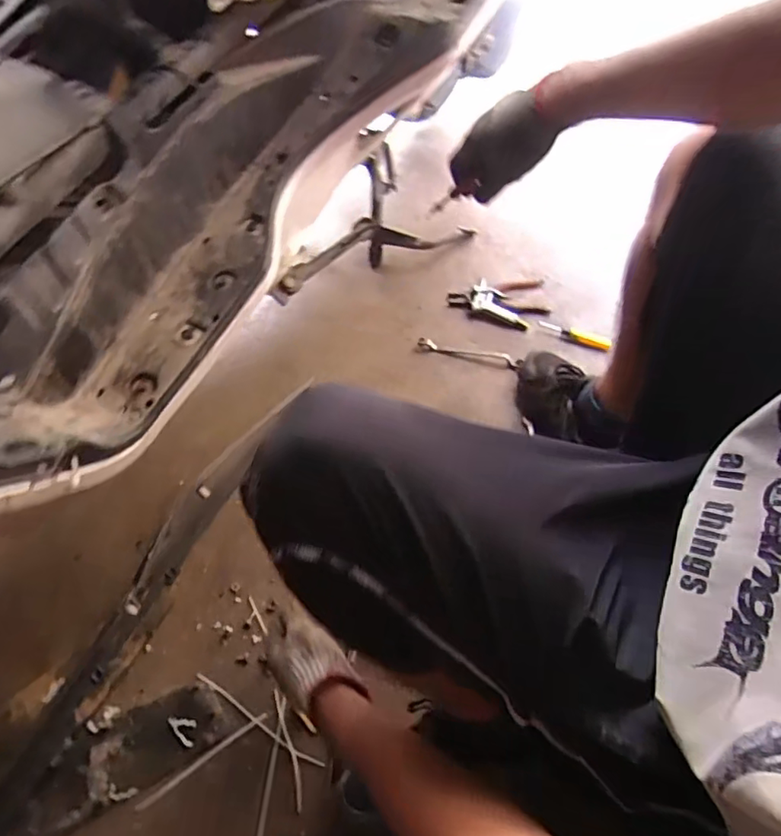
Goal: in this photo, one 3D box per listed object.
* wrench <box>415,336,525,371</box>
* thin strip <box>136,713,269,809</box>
[{"bbox_3d":[0.142,-0.117,1.003,0.189,0.013,0.029,15,56,13],"label":"wrench"},{"bbox_3d":[-0.214,0.390,0.635,0.158,0.004,0.009,-30,58,-18],"label":"thin strip"}]

